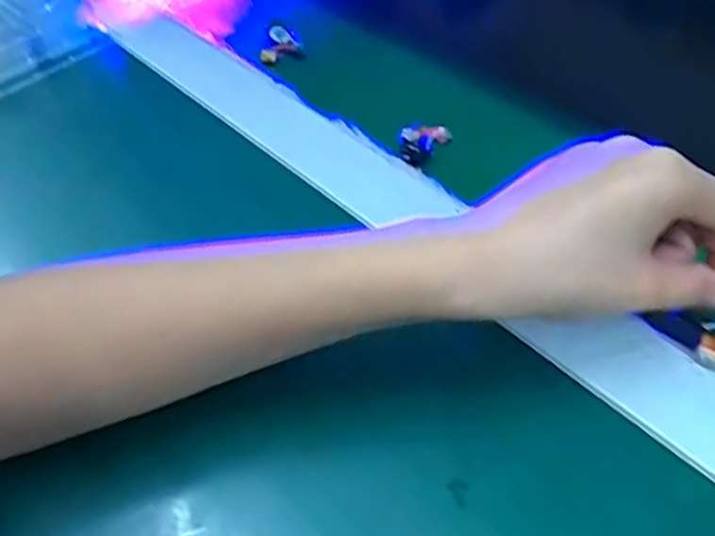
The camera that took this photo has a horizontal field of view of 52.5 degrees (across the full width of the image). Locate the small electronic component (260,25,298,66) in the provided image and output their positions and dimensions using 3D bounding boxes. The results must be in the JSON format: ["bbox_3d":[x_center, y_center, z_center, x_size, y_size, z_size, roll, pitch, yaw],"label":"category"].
[{"bbox_3d":[-0.049,-0.143,0.466,0.018,0.012,0.038,3,48,6],"label":"small electronic component"}]

